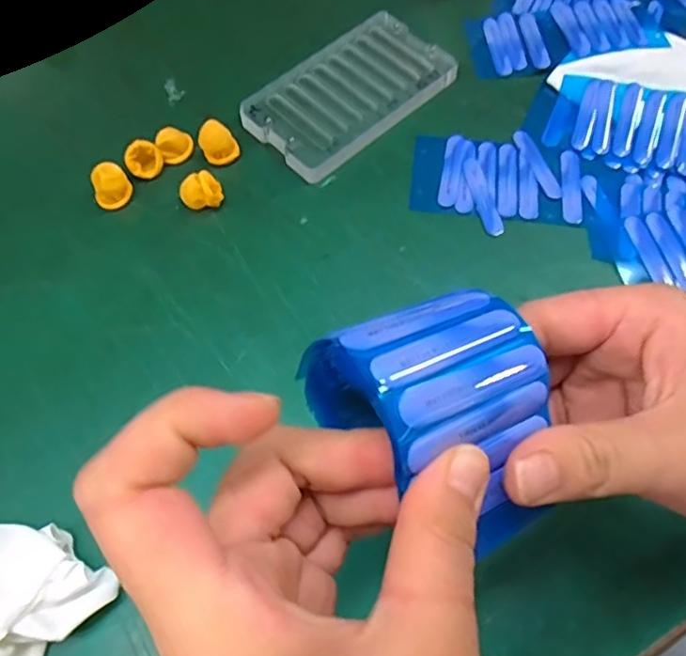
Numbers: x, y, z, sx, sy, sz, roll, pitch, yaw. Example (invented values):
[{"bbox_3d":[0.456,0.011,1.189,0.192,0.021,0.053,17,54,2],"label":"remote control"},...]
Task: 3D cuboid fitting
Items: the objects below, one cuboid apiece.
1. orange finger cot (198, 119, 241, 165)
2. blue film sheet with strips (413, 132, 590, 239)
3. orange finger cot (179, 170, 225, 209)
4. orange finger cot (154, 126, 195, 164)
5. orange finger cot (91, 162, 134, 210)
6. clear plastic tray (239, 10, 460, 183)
[{"bbox_3d":[-0.071,-0.105,0.335,0.021,0.020,0.016,-17,65,-7],"label":"orange finger cot"},{"bbox_3d":[0.088,-0.084,0.330,0.095,0.004,0.064,6,64,4],"label":"blue film sheet with strips"},{"bbox_3d":[-0.077,-0.073,0.319,0.022,0.019,0.015,-22,65,-9],"label":"orange finger cot"},{"bbox_3d":[-0.096,-0.105,0.336,0.020,0.016,0.012,-28,67,-12],"label":"orange finger cot"},{"bbox_3d":[-0.127,-0.078,0.321,0.015,0.020,0.018,7,64,4],"label":"orange finger cot"},{"bbox_3d":[0.006,-0.142,0.355,0.123,0.013,0.074,-41,70,-17],"label":"clear plastic tray"}]

